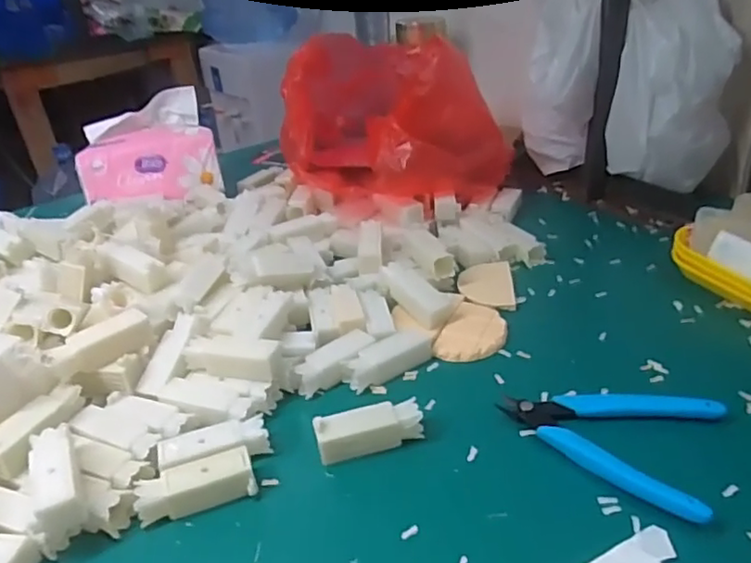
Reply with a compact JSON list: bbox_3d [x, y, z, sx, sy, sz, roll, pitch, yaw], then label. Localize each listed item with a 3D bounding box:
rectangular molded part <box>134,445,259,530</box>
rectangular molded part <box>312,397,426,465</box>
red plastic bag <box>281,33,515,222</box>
[{"bbox_3d":[-0.096,0.111,0.333,0.060,0.021,0.023,-12,31,-13],"label":"rectangular molded part"},{"bbox_3d":[-0.003,0.086,0.356,0.060,0.022,0.018,-11,30,-10],"label":"rectangular molded part"},{"bbox_3d":[-0.003,-0.164,0.642,0.163,0.145,0.225,-24,35,-29],"label":"red plastic bag"}]

